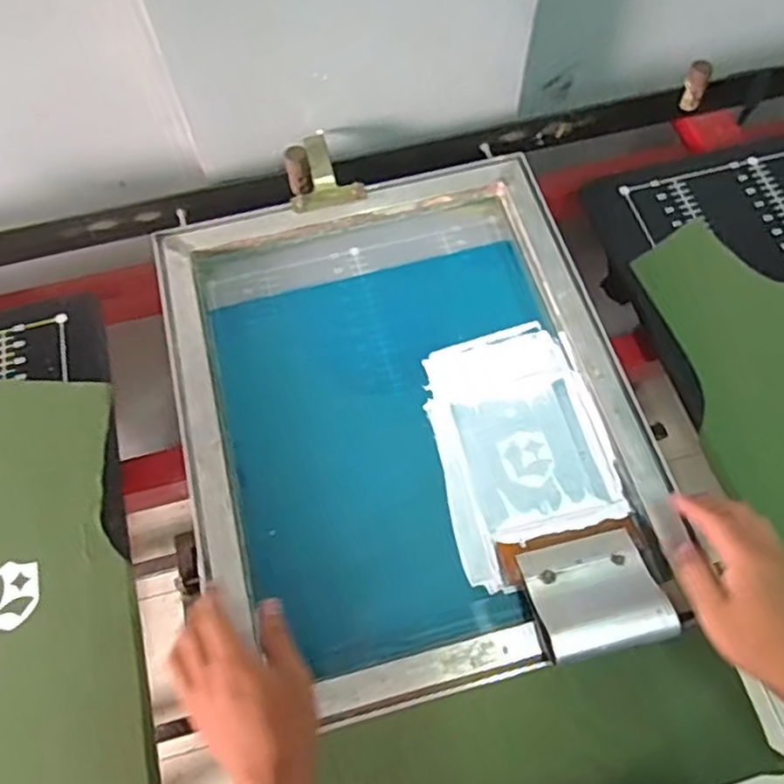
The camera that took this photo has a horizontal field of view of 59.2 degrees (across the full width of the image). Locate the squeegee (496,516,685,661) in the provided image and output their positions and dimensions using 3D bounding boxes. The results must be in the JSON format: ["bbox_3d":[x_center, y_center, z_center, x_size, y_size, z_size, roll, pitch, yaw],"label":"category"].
[{"bbox_3d":[0.160,0.164,0.567,0.116,0.029,0.110,-12,43,-4],"label":"squeegee"}]

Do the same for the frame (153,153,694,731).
[{"bbox_3d":[0.013,0.007,0.675,0.413,0.043,0.512,-15,63,-5],"label":"frame"}]

